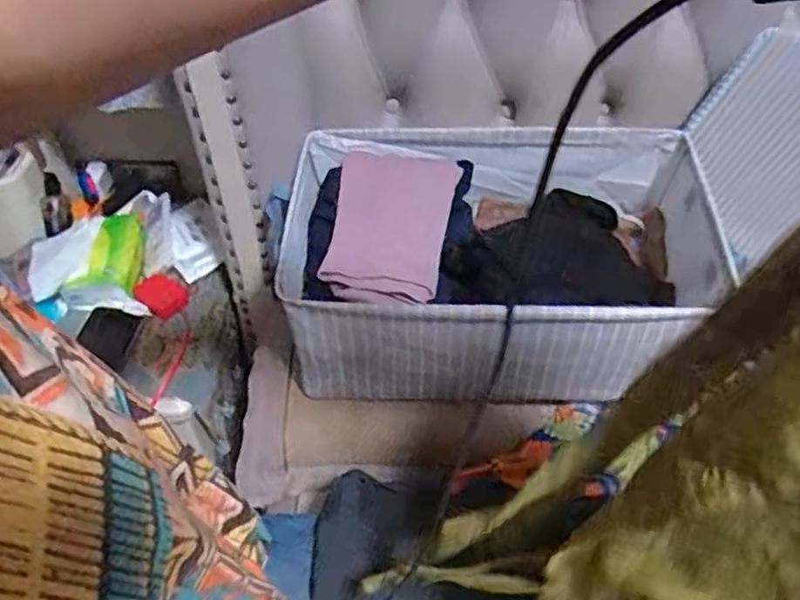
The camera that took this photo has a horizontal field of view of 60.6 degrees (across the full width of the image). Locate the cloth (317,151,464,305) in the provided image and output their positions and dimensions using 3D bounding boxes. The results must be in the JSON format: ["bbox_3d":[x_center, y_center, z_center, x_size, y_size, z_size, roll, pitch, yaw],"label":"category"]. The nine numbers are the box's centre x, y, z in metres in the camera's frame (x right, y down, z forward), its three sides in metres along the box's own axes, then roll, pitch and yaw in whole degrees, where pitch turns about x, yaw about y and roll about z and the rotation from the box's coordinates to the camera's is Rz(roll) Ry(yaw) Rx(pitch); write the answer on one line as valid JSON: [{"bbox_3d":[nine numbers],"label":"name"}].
[{"bbox_3d":[-0.015,-0.089,0.814,0.140,0.018,0.206,9,60,9],"label":"cloth"}]

